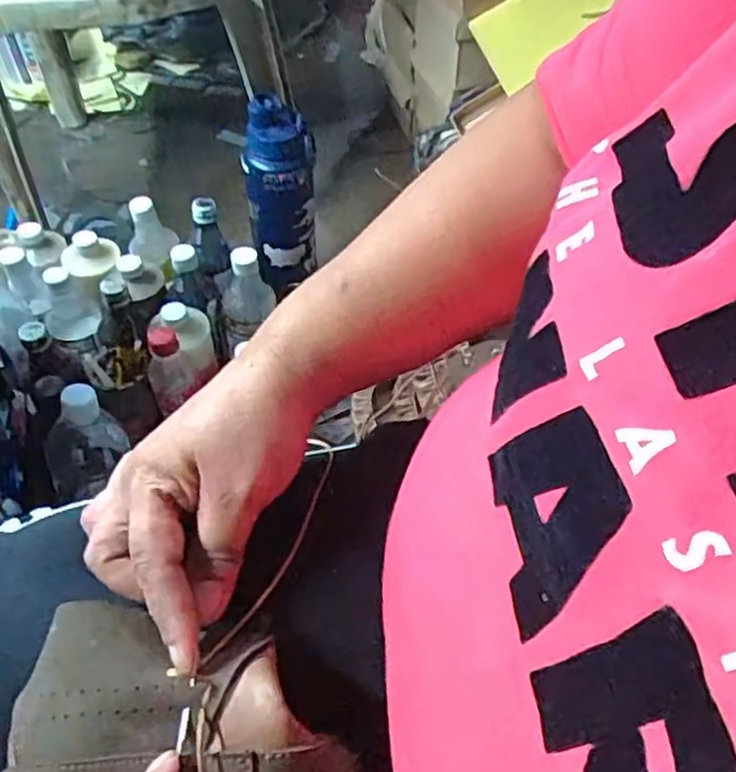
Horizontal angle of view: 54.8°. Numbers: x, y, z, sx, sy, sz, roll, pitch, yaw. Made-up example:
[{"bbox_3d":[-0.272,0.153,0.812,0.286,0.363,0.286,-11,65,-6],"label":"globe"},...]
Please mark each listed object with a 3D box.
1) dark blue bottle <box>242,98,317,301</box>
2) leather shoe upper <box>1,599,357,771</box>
[{"bbox_3d":[-0.115,-0.249,0.943,0.083,0.243,0.070,-15,53,-13],"label":"dark blue bottle"},{"bbox_3d":[-0.073,0.123,0.272,0.126,0.023,0.077,-2,52,-4],"label":"leather shoe upper"}]

